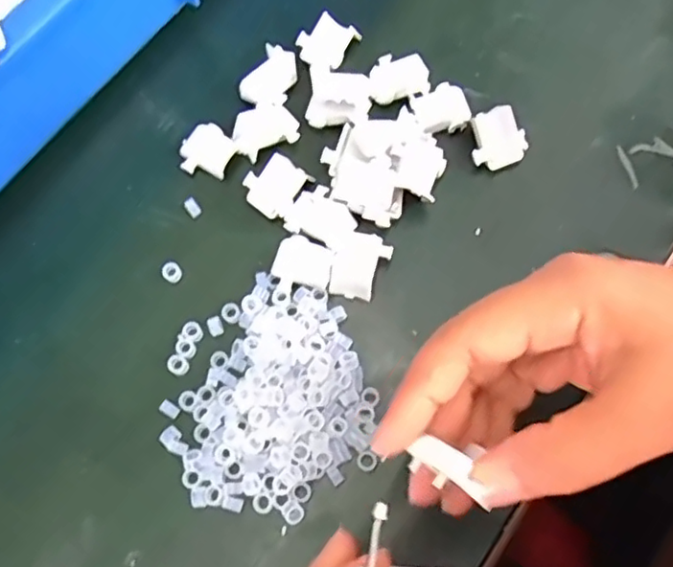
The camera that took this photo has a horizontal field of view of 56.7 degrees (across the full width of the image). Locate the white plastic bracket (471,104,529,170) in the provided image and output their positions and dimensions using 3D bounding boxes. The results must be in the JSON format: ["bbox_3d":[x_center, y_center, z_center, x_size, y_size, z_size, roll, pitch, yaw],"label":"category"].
[{"bbox_3d":[0.084,-0.077,0.329,0.028,0.015,0.029,-1,69,2],"label":"white plastic bracket"}]

